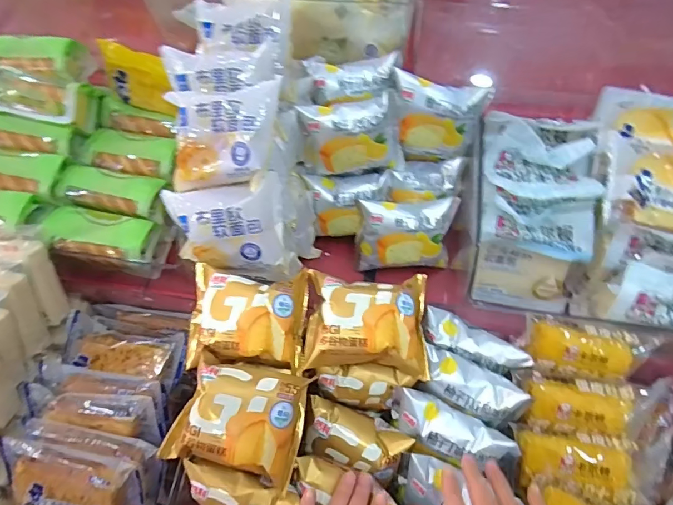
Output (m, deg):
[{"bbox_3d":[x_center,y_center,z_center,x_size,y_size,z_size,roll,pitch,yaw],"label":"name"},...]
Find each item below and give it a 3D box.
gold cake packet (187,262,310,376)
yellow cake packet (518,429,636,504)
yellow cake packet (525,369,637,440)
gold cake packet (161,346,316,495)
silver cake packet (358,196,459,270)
[{"bbox_3d":[-0.091,0.064,0.453,0.120,0.044,0.100,3,64,3],"label":"gold cake packet"},{"bbox_3d":[0.238,0.211,0.433,0.108,0.033,0.049,11,64,7],"label":"yellow cake packet"},{"bbox_3d":[0.247,0.154,0.451,0.097,0.032,0.055,7,64,5],"label":"yellow cake packet"},{"bbox_3d":[-0.089,0.151,0.403,0.117,0.042,0.102,14,65,8],"label":"gold cake packet"},{"bbox_3d":[0.088,-0.021,0.576,0.122,0.095,0.042,1,31,5],"label":"silver cake packet"}]

